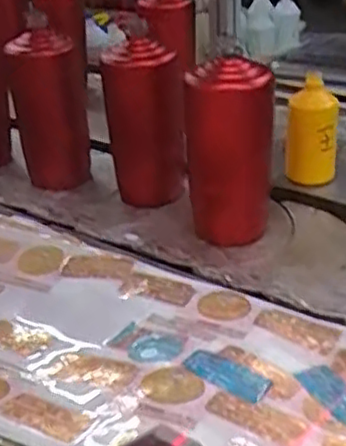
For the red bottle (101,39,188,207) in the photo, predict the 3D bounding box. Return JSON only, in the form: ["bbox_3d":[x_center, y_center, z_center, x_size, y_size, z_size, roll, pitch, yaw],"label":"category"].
[{"bbox_3d":[-0.030,-0.104,0.759,0.082,0.170,0.078,-6,28,-3],"label":"red bottle"}]

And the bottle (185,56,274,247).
[{"bbox_3d":[0.056,-0.066,0.678,0.083,0.172,0.071,1,28,10],"label":"bottle"}]

